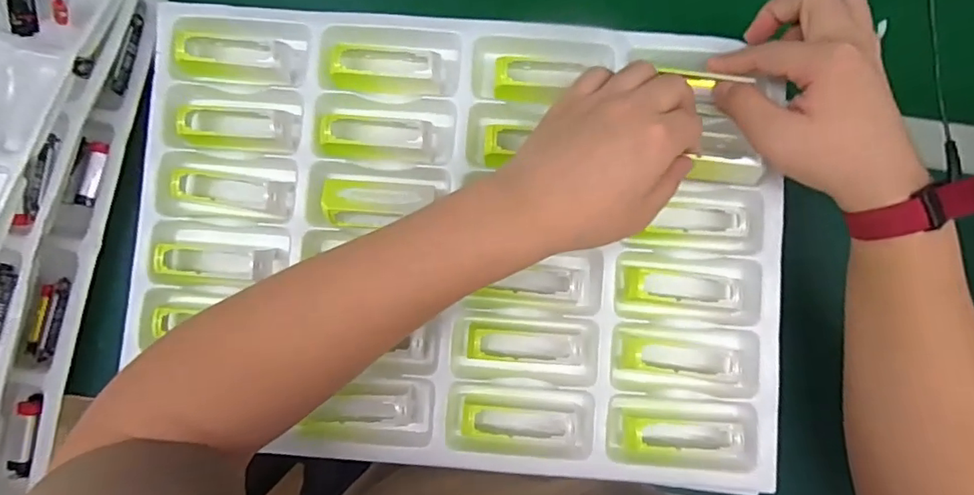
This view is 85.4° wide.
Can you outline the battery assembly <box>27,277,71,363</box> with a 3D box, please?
[{"bbox_3d":[-0.361,0.060,0.434,0.014,0.017,0.068,18,86,2],"label":"battery assembly"}]

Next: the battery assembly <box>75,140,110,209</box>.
[{"bbox_3d":[-0.336,-0.063,0.450,0.010,0.013,0.055,13,86,2],"label":"battery assembly"}]

